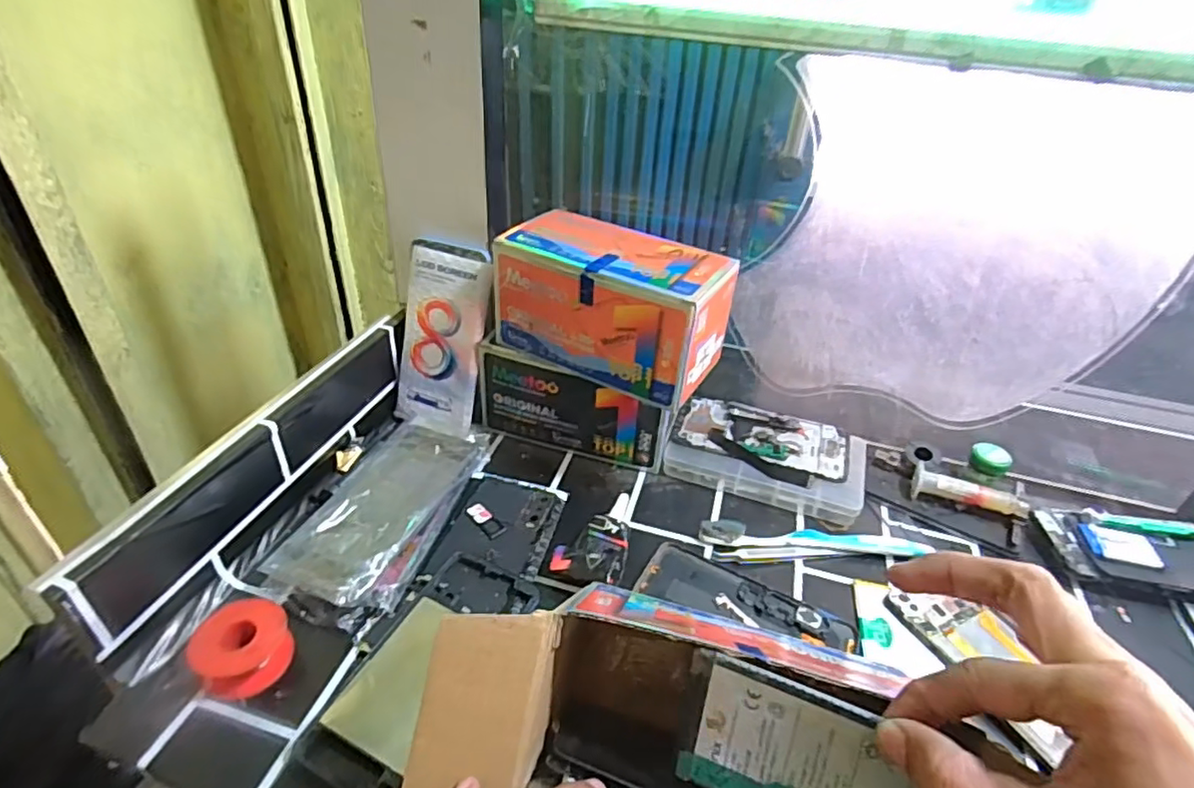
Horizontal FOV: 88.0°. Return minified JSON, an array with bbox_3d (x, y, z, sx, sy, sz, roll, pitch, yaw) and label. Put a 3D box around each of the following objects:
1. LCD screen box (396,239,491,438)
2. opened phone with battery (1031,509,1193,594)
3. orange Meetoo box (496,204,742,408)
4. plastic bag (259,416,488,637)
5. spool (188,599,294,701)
[{"bbox_3d":[-0.141,-0.050,0.559,0.080,0.166,0.020,13,13,12],"label":"LCD screen box"},{"bbox_3d":[0.449,0.130,0.490,0.166,0.018,0.074,8,40,13],"label":"opened phone with battery"},{"bbox_3d":[0.012,-0.075,0.511,0.181,0.094,0.092,20,38,20],"label":"orange Meetoo box"},{"bbox_3d":[-0.161,0.085,0.486,0.088,0.031,0.195,11,36,10],"label":"plastic bag"},{"bbox_3d":[-0.221,0.157,0.388,0.047,0.031,0.049,3,36,-2],"label":"spool"}]

